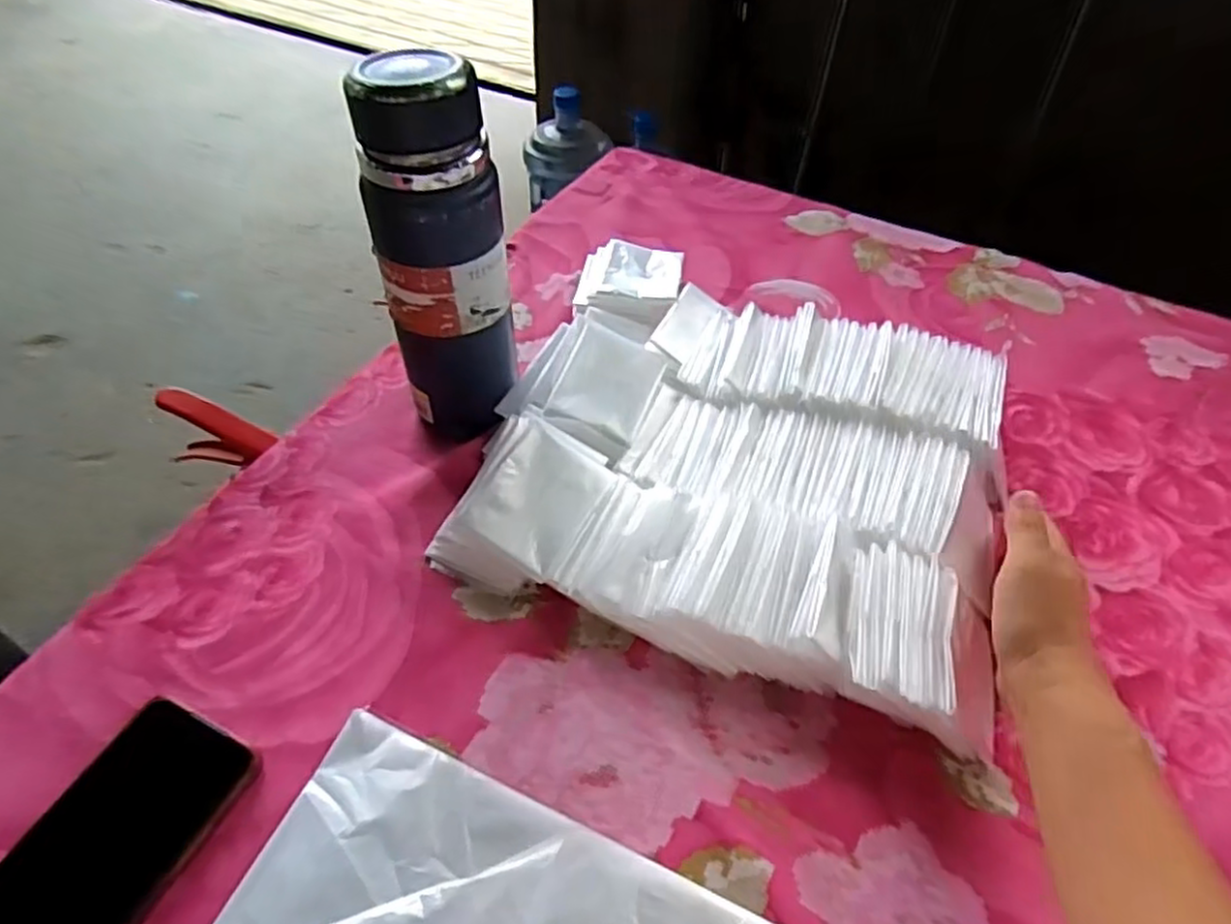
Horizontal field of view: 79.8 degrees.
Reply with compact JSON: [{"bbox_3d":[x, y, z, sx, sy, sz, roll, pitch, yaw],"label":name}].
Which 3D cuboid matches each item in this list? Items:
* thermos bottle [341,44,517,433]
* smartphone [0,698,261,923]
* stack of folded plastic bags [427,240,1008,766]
[{"bbox_3d":[-0.106,-0.119,0.457,0.075,0.229,0.063,-9,50,-9],"label":"thermos bottle"},{"bbox_3d":[-0.252,0.195,0.344,0.080,0.008,0.162,22,52,17],"label":"smartphone"},{"bbox_3d":[0.091,-0.009,0.479,0.325,0.058,0.286,19,52,14],"label":"stack of folded plastic bags"}]

